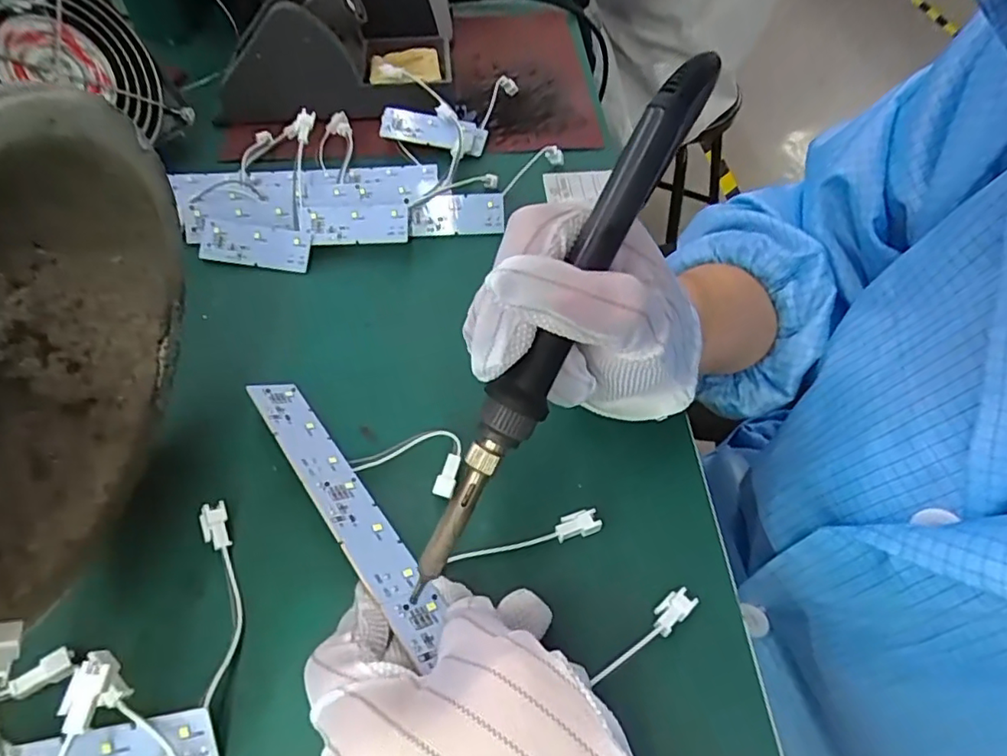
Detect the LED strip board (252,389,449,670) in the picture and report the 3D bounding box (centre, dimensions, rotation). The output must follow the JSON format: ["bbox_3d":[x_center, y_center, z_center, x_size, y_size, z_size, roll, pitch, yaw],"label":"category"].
[{"bbox_3d":[-0.067,0.050,0.247,0.023,0.004,0.152,-5,39,-45],"label":"LED strip board"}]

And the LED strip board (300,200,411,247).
[{"bbox_3d":[-0.089,-0.094,0.355,0.062,0.005,0.027,-3,78,3],"label":"LED strip board"}]

